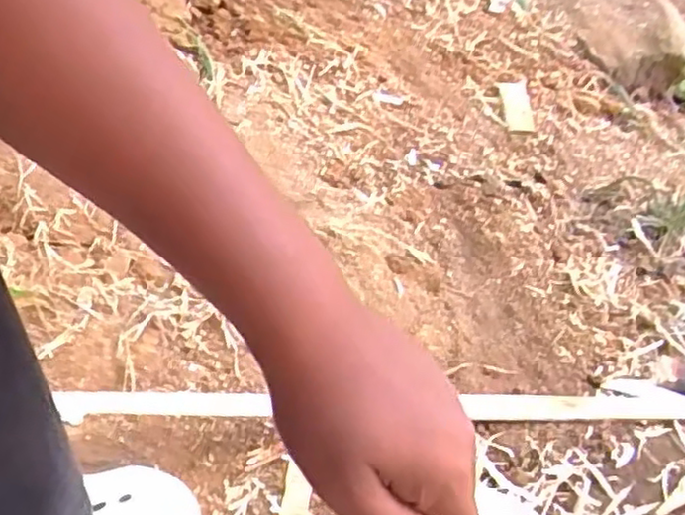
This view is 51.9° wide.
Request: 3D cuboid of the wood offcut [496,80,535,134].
[{"bbox_3d":[0.242,-0.210,0.979,0.044,0.004,0.118,8,47,-8],"label":"wood offcut"}]

